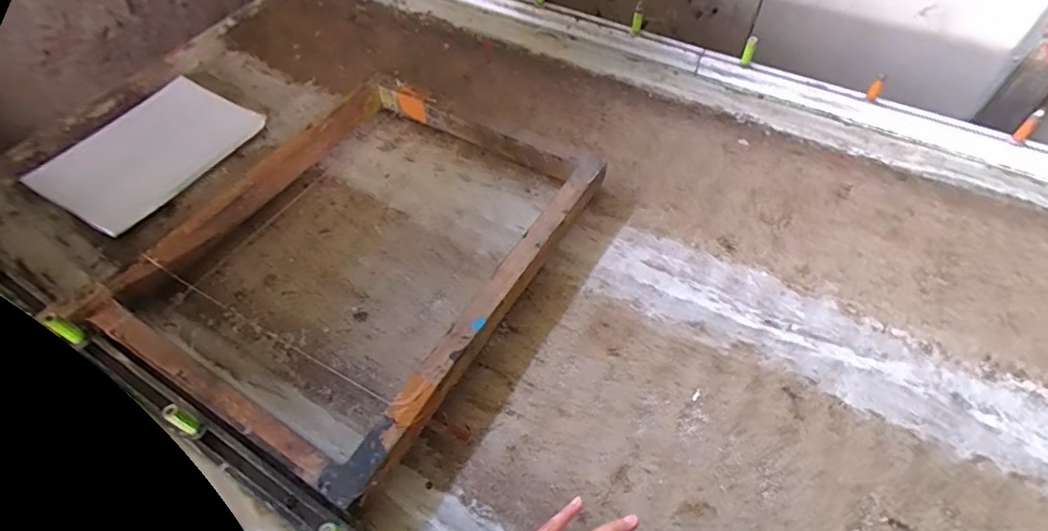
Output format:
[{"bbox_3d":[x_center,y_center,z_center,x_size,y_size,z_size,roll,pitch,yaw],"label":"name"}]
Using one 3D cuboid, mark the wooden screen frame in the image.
[{"bbox_3d":[-0.197,-0.027,0.653,0.416,0.065,0.495,25,58,19],"label":"wooden screen frame"}]

